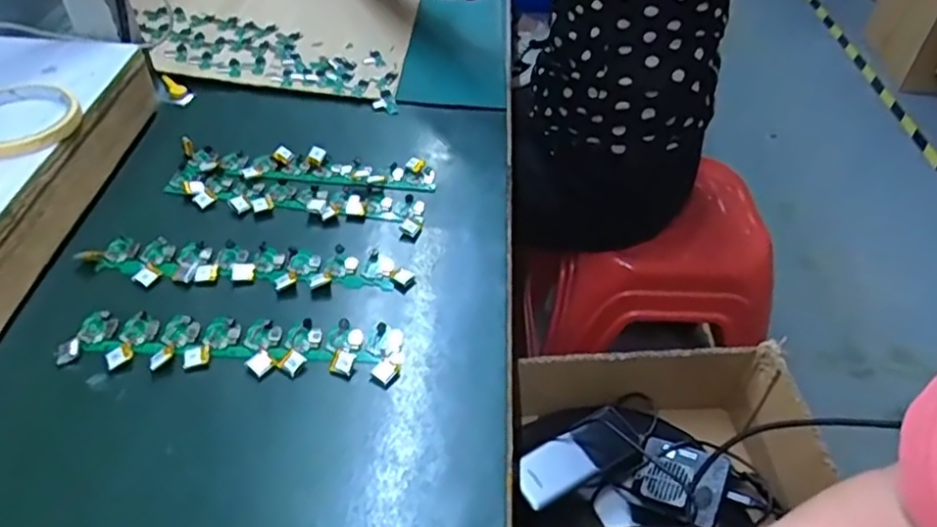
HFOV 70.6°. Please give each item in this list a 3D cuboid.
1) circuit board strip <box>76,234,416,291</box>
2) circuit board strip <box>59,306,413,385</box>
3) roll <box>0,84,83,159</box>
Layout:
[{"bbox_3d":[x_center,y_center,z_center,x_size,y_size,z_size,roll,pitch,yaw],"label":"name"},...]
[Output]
[{"bbox_3d":[-0.166,0.002,0.508,0.238,0.013,0.047,5,45,-3],"label":"circuit board strip"},{"bbox_3d":[-0.157,0.055,0.455,0.222,0.008,0.045,4,45,-3],"label":"circuit board strip"},{"bbox_3d":[-0.345,-0.109,0.503,0.089,0.011,0.086,1,45,-1],"label":"roll"}]

